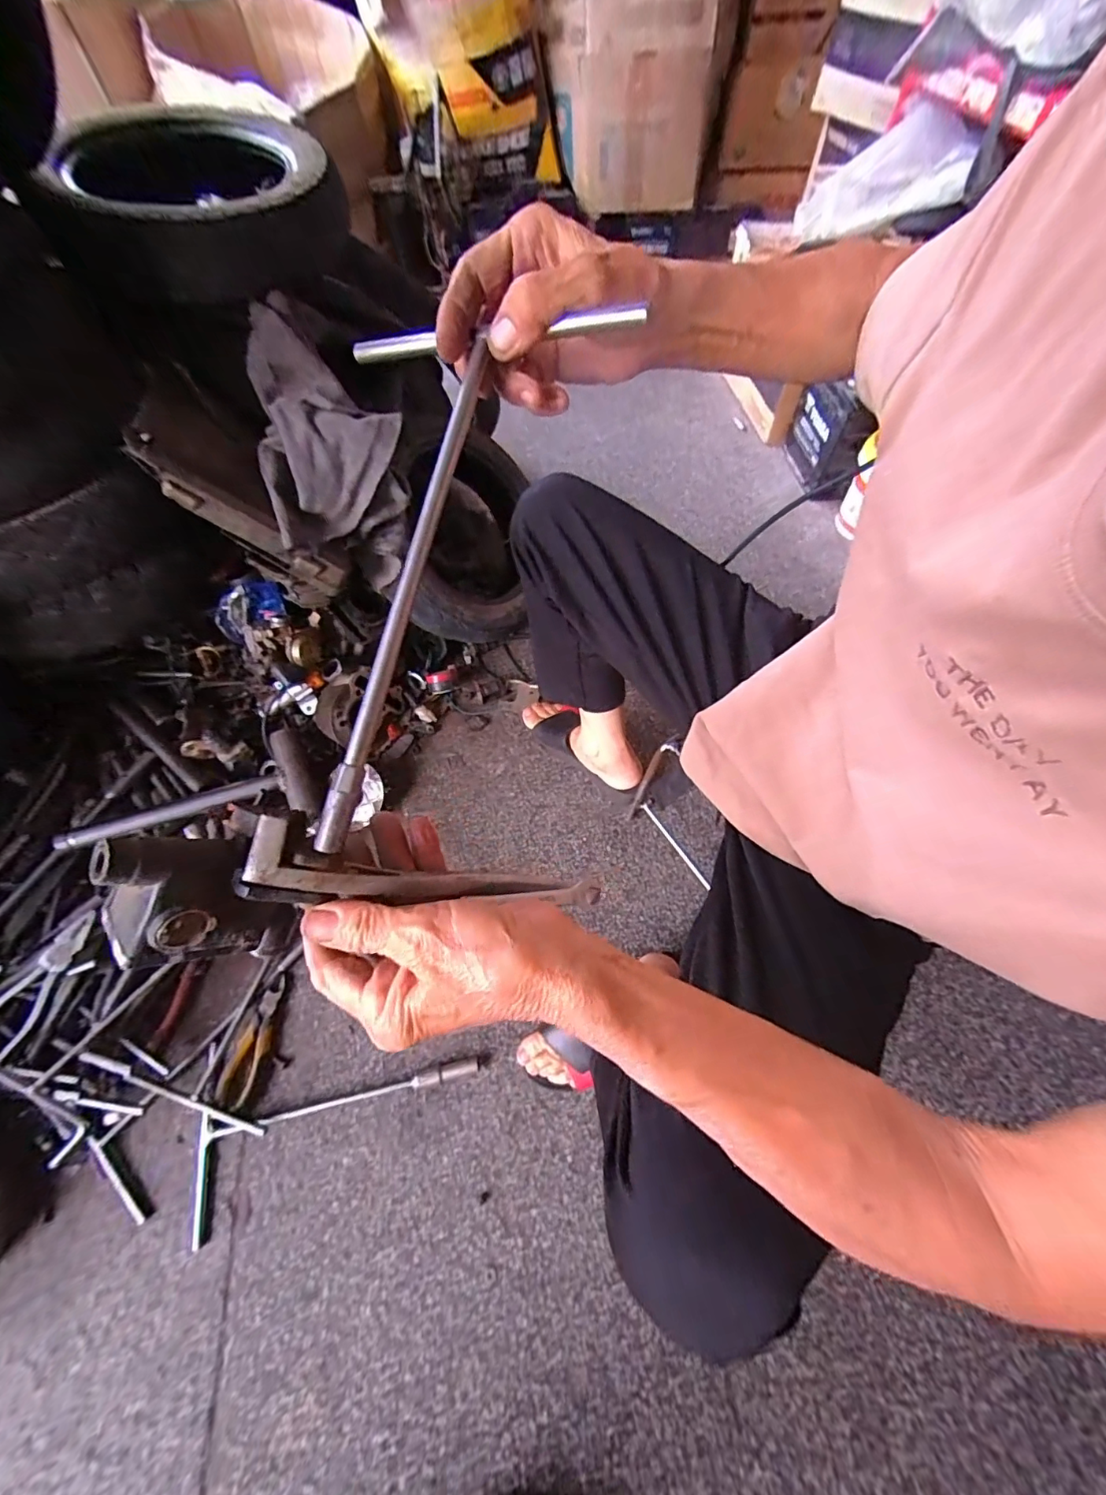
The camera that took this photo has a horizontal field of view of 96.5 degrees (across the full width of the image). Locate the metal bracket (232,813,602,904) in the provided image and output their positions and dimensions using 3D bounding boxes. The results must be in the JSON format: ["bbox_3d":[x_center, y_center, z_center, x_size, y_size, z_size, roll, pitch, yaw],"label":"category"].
[{"bbox_3d":[-0.056,0.065,0.261,0.185,0.024,0.032,14,55,-33],"label":"metal bracket"}]

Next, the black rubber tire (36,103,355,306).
[{"bbox_3d":[-0.456,-0.712,0.646,0.317,0.099,0.343,-26,64,-14],"label":"black rubber tire"}]

